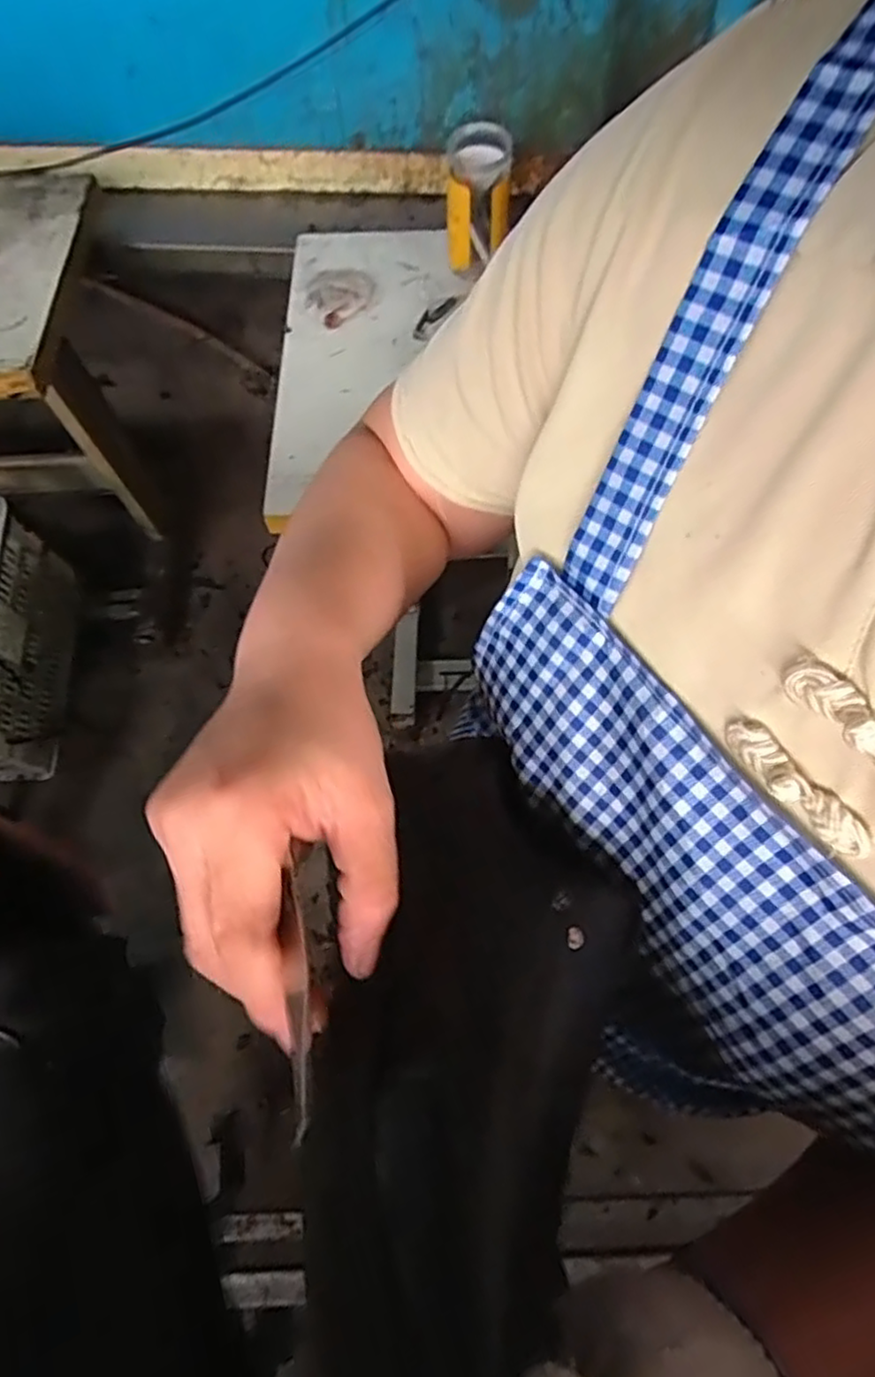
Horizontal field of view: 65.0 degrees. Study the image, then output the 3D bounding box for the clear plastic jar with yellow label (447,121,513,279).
[{"bbox_3d":[0.057,-0.682,0.981,0.083,0.184,0.086,0,64,1],"label":"clear plastic jar with yellow label"}]

